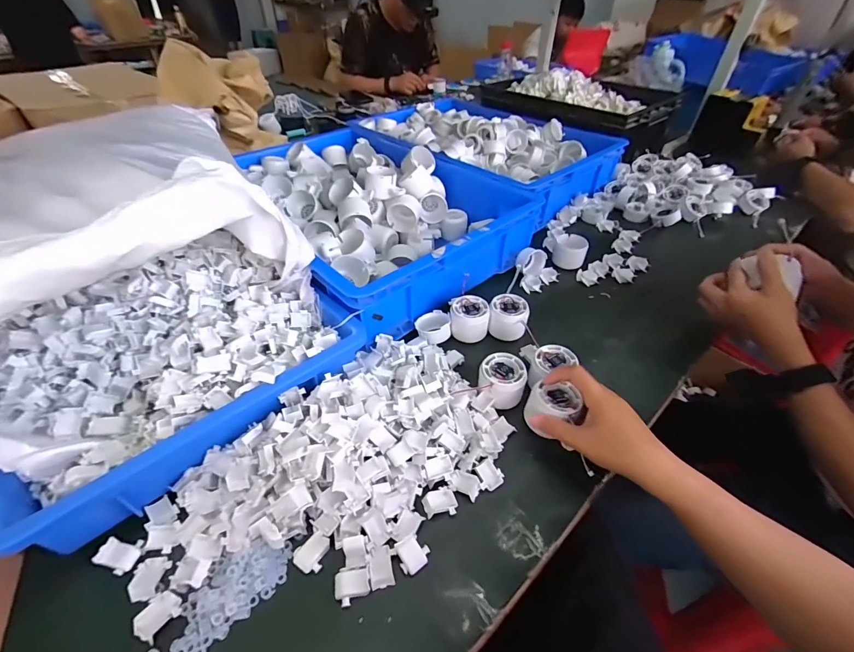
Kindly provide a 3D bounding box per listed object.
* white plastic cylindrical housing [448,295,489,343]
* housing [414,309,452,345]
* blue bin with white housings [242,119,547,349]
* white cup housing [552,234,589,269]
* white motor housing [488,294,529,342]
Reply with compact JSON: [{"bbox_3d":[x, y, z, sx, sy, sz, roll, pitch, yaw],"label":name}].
[{"bbox_3d":[0.065,-0.012,0.594,0.061,0.051,0.054,0,43,-1],"label":"white plastic cylindrical housing"},{"bbox_3d":[0.010,0.001,0.585,0.052,0.027,0.046,-13,45,-15],"label":"housing"},{"bbox_3d":[-0.116,-0.251,0.772,0.446,0.122,0.590,-30,51,-29],"label":"blue bin with white housings"},{"bbox_3d":[0.279,-0.145,0.743,0.059,0.044,0.057,17,45,17],"label":"white cup housing"},{"bbox_3d":[0.126,-0.014,0.592,0.057,0.046,0.062,13,44,13],"label":"white motor housing"}]

